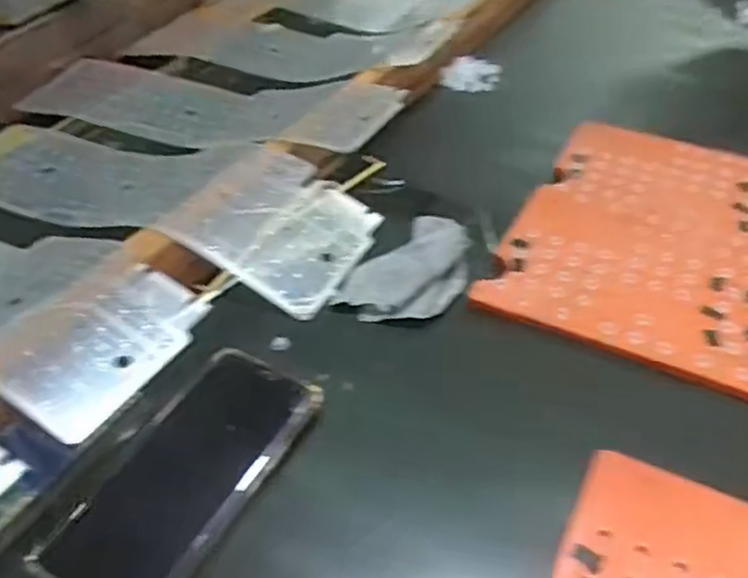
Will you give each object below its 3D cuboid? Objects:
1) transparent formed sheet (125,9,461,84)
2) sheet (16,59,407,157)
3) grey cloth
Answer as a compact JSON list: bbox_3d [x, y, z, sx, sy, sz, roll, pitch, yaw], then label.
[{"bbox_3d":[-0.105,-0.272,0.813,0.373,0.027,0.126,14,49,25],"label":"transparent formed sheet"},{"bbox_3d":[-0.155,-0.181,0.685,0.365,0.044,0.154,14,44,15],"label":"sheet"},{"bbox_3d":[0.030,-0.016,0.526,0.073,0.013,0.111,26,48,26],"label":"grey cloth"}]

